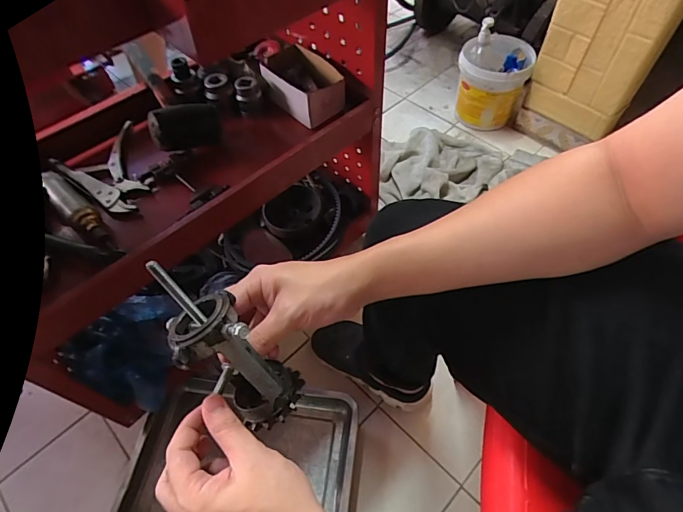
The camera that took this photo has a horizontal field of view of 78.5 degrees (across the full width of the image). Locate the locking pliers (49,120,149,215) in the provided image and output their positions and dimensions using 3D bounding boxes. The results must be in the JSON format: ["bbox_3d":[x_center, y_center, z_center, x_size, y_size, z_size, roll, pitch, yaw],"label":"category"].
[{"bbox_3d":[-0.369,-0.140,0.677,0.132,0.025,0.174,-37,62,-22],"label":"locking pliers"}]

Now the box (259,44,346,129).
[{"bbox_3d":[-0.069,-0.307,0.753,0.092,0.073,0.138,-38,62,-23],"label":"box"}]

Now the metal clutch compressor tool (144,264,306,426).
[{"bbox_3d":[-0.083,0.067,0.302,0.059,0.152,0.053,5,46,43],"label":"metal clutch compressor tool"}]

